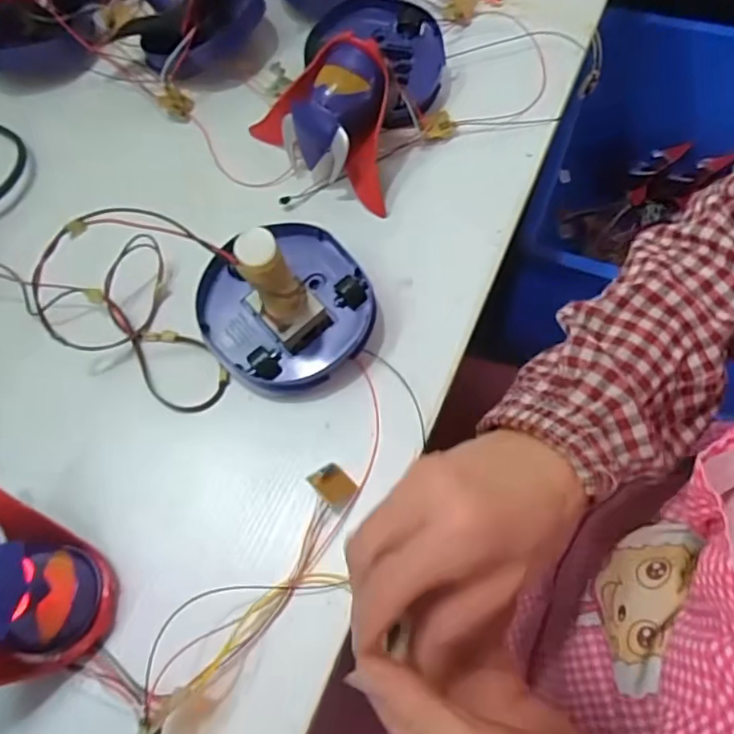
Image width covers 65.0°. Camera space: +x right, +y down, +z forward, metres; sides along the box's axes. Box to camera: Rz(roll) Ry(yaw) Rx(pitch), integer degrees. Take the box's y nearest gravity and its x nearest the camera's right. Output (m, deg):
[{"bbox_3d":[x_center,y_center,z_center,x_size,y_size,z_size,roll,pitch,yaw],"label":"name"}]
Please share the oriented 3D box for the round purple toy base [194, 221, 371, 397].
[{"bbox_3d":[-0.052,-0.038,0.369,0.103,0.035,0.104,-1,64,2],"label":"round purple toy base"}]

